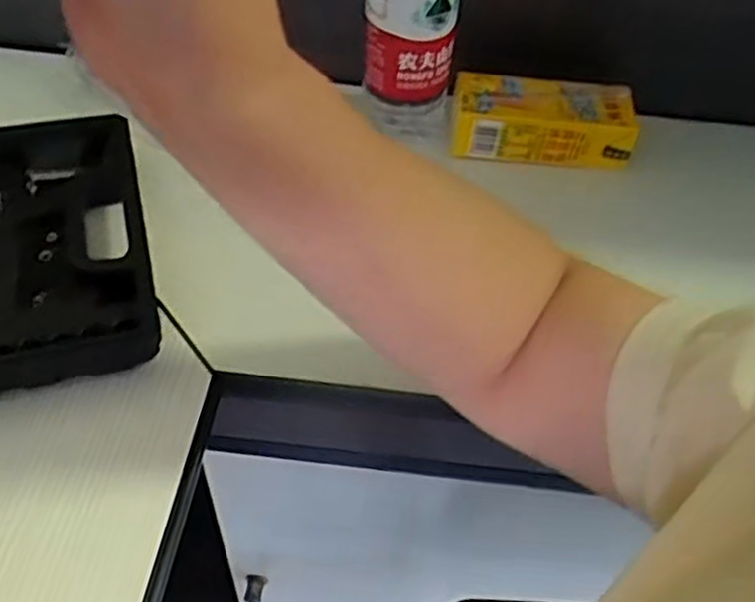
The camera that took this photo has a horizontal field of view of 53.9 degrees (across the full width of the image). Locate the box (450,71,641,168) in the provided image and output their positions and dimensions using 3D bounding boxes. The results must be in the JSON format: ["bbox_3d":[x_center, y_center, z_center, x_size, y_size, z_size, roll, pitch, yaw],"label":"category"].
[{"bbox_3d":[0.122,-0.132,0.547,0.130,0.043,0.048,6,49,1],"label":"box"}]

